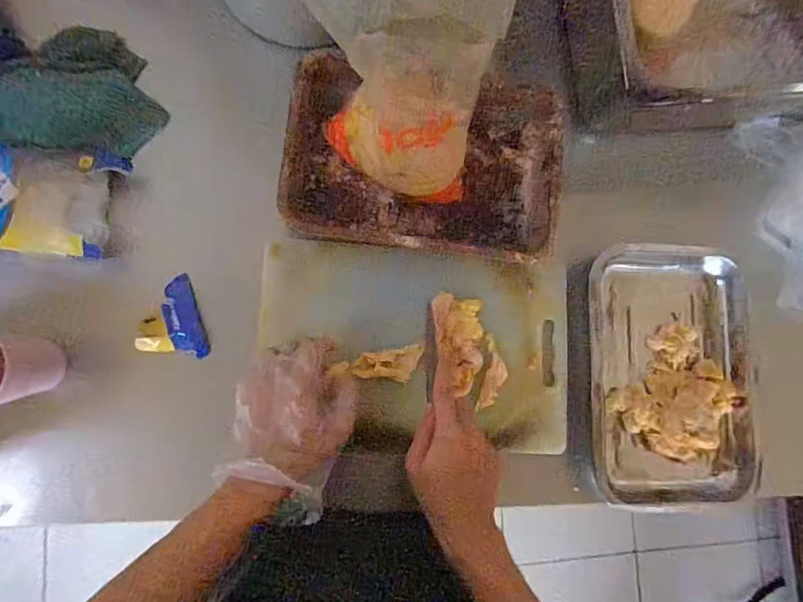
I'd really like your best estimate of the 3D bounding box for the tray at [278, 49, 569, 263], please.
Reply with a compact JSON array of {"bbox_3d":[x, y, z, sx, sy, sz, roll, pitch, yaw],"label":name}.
[{"bbox_3d":[0.028,-0.163,0.541,0.304,0.050,0.209,6,84,-6],"label":"tray"}]

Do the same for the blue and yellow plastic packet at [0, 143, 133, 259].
[{"bbox_3d":[-0.392,-0.104,0.476,0.184,0.027,0.110,4,84,-7],"label":"blue and yellow plastic packet"}]

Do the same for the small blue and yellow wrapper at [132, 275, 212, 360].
[{"bbox_3d":[-0.239,0.015,0.506,0.068,0.022,0.083,10,83,-6],"label":"small blue and yellow wrapper"}]

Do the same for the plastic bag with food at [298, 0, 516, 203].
[{"bbox_3d":[-0.016,-0.208,0.436,0.202,0.195,0.134,15,83,-5],"label":"plastic bag with food"}]

